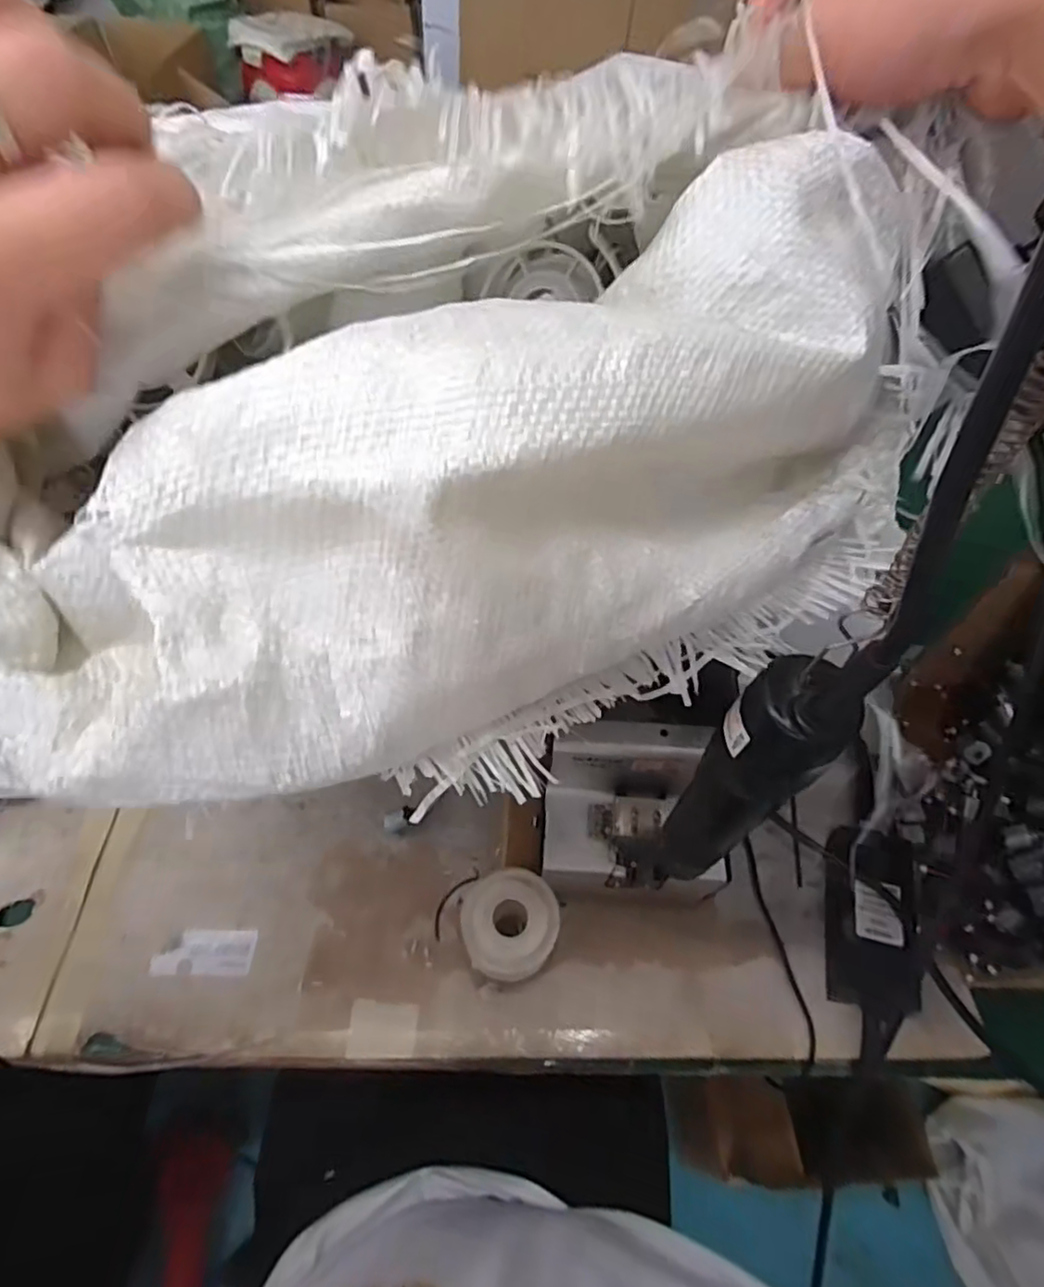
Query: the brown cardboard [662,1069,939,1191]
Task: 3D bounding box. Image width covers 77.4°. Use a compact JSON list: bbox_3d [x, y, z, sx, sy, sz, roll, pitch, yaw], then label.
[{"bbox_3d":[0.337,0.625,0.834,0.296,0.091,0.107,-17,54,22],"label":"brown cardboard"}]

